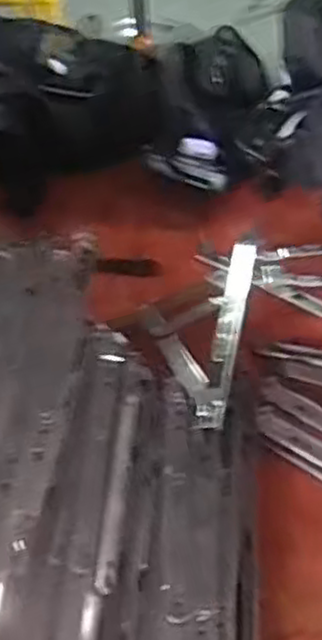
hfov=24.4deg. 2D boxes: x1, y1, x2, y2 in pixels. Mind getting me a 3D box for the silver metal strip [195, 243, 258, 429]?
[{"bbox_3d":[0.059,-0.001,0.641,0.028,0.014,0.270,7,36,9],"label":"silver metal strip"}]

